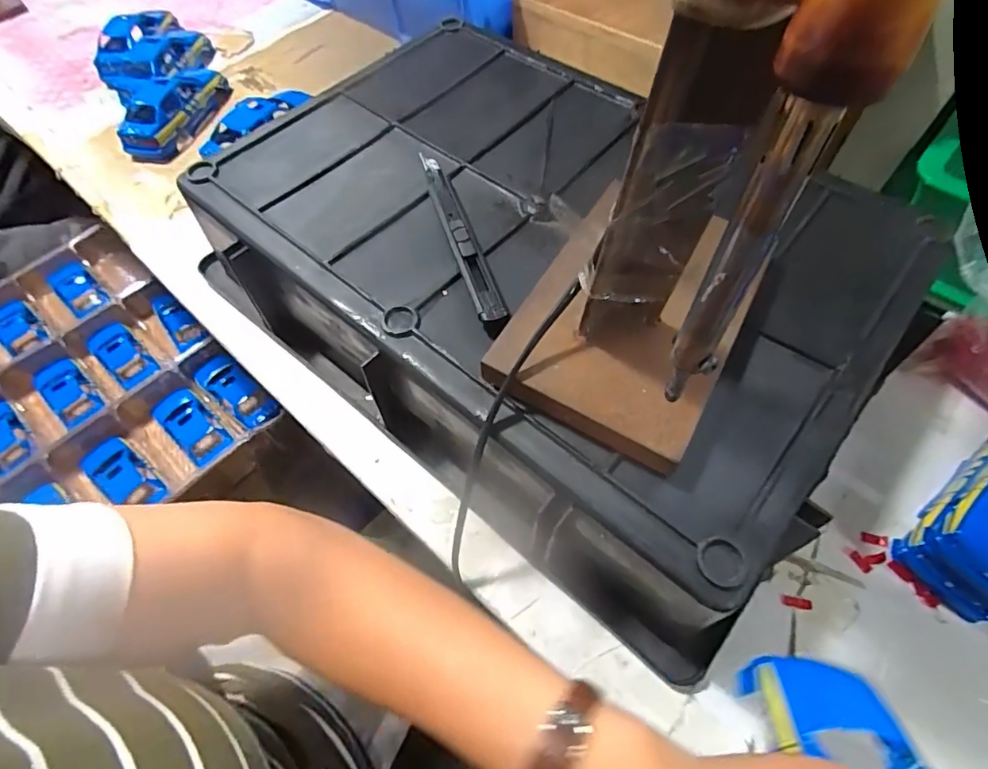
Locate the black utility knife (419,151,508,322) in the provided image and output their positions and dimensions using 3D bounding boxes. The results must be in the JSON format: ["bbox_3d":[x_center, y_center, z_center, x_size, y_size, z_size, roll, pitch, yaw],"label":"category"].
[{"bbox_3d":[-0.022,-0.094,0.308,0.016,0.011,0.150,-16,60,-8],"label":"black utility knife"}]

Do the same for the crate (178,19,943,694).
[{"bbox_3d":[0.026,-0.075,0.345,0.423,0.101,0.290,35,68,20],"label":"crate"}]

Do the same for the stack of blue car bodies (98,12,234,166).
[{"bbox_3d":[-0.357,-0.332,0.551,0.115,0.037,0.243,-28,62,-12],"label":"stack of blue car bodies"}]

